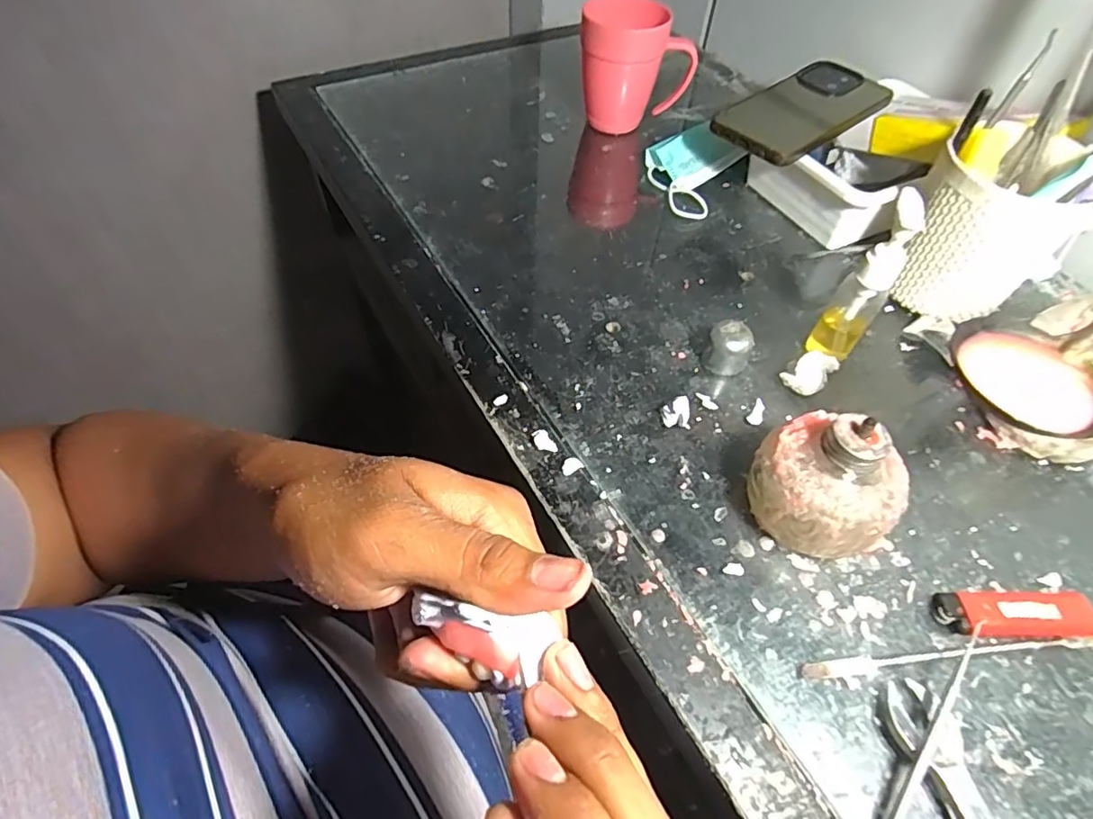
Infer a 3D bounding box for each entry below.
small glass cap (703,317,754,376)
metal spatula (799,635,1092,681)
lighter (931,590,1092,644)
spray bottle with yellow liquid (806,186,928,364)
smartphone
[{"bbox_3d":[0.127,-0.043,0.397,0.029,0.033,0.025,24,57,14],"label":"small glass cap"},{"bbox_3d":[0.211,0.124,0.290,0.168,0.006,0.009,-4,55,-5],"label":"metal spatula"},{"bbox_3d":[0.250,0.110,0.304,0.082,0.011,0.025,-1,55,-3],"label":"lighter"},{"bbox_3d":[0.211,-0.081,0.376,0.029,0.116,0.033,33,60,19],"label":"spray bottle with yellow liquid"},{"bbox_3d":[0.220,-0.259,0.491,0.162,0.015,0.081,-34,63,-24],"label":"smartphone"}]

